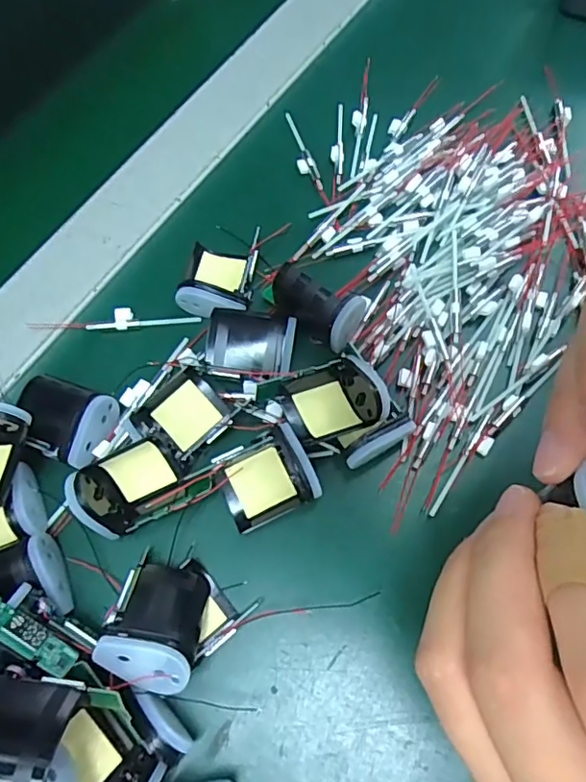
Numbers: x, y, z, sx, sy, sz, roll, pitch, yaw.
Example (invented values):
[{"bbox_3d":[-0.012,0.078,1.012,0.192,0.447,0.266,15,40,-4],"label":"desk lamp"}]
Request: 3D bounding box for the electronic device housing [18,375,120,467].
[{"bbox_3d":[-0.111,0.014,0.267,0.046,0.018,0.036,18,70,10],"label":"electronic device housing"}]

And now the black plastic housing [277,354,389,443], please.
[{"bbox_3d":[0.019,0.005,0.260,0.045,0.020,0.032,-20,69,-5],"label":"black plastic housing"}]

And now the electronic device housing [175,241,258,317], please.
[{"bbox_3d":[-0.040,-0.060,0.292,0.037,0.020,0.045,7,69,6],"label":"electronic device housing"}]

